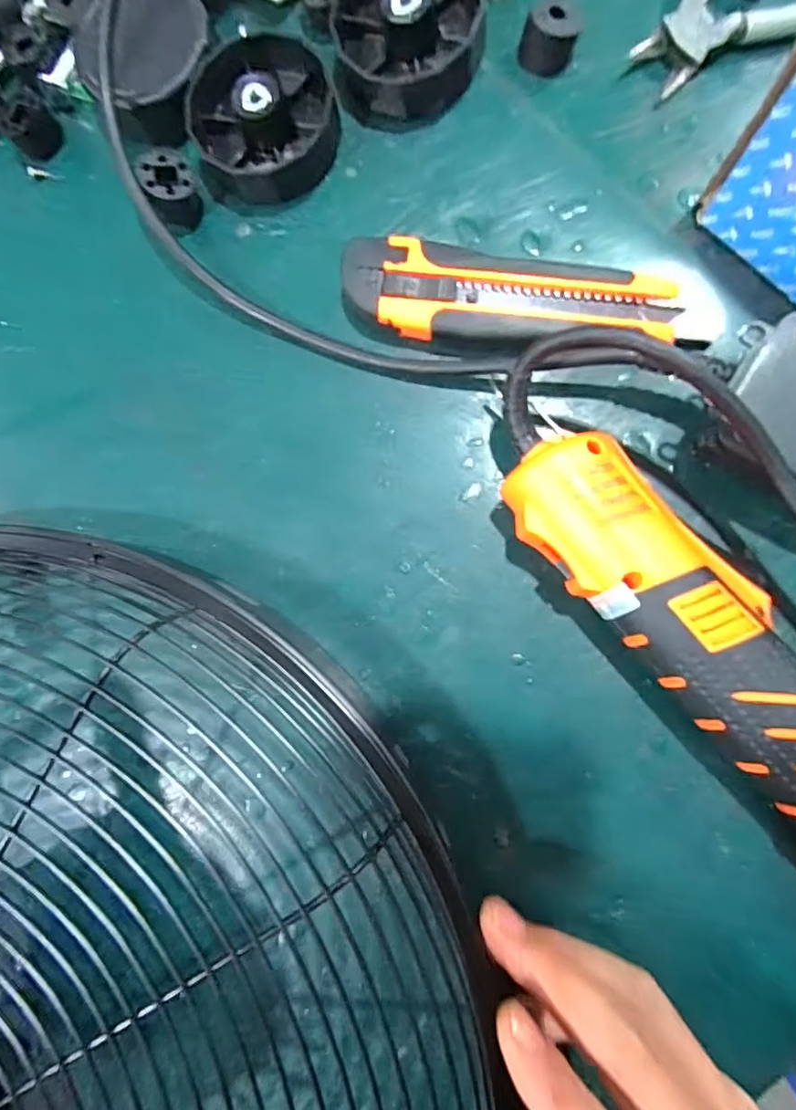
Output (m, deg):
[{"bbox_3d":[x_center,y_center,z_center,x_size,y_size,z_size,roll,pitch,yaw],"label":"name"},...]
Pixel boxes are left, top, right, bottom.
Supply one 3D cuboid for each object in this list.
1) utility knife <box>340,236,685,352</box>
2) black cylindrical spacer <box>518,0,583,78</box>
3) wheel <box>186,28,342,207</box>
[{"bbox_3d":[0.046,-0.113,0.238,0.141,0.018,0.045,11,87,6],"label":"utility knife"},{"bbox_3d":[0.067,-0.229,0.241,0.024,0.018,0.020,9,86,6],"label":"black cylindrical spacer"},{"bbox_3d":[-0.064,-0.206,0.254,0.068,0.021,0.071,0,85,6],"label":"wheel"}]

